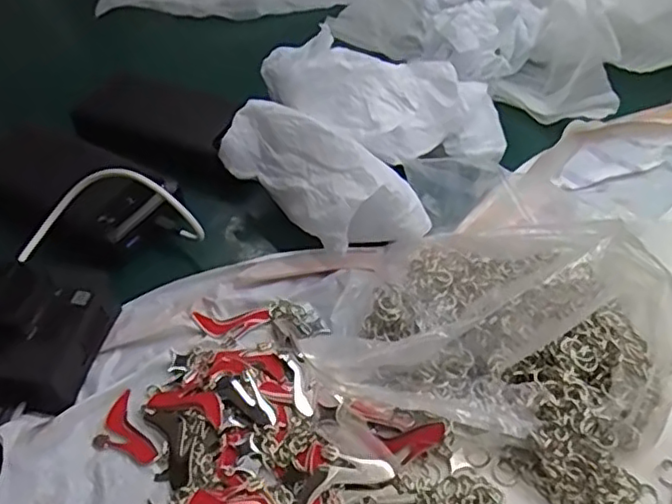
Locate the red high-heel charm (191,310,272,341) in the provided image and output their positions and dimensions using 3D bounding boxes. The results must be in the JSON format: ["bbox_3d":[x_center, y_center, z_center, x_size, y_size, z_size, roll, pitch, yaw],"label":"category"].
[{"bbox_3d":[-0.062,0.043,0.379,0.046,0.004,0.019,-3,47,-1],"label":"red high-heel charm"}]

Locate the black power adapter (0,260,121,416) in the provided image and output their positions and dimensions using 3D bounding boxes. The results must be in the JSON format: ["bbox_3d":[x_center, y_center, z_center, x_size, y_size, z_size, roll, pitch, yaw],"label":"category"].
[{"bbox_3d":[-0.171,0.044,0.350,0.069,0.045,0.077,5,48,7],"label":"black power adapter"}]

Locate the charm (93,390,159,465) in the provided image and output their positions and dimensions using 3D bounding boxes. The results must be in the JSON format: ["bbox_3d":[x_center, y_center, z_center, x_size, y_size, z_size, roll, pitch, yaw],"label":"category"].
[{"bbox_3d":[-0.113,0.096,0.333,0.026,0.004,0.044,-26,52,-20],"label":"charm"}]

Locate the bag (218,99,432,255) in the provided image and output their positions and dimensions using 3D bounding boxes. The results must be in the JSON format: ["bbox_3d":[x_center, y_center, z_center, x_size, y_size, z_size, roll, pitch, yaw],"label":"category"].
[{"bbox_3d":[-0.010,-0.047,0.416,0.071,0.065,0.135,-34,55,-26],"label":"bag"}]

